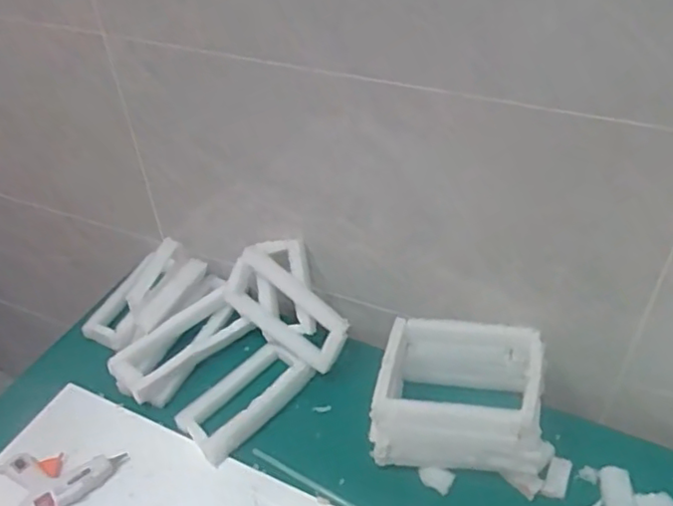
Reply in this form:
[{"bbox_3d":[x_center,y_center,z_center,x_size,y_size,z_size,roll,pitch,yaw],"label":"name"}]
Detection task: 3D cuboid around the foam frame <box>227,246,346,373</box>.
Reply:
[{"bbox_3d":[-0.080,0.092,0.976,0.211,0.102,0.031,35,20,19],"label":"foam frame"}]

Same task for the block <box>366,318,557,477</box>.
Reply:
[{"bbox_3d":[0.176,0.194,0.885,0.233,0.126,0.202,4,42,8],"label":"block"}]

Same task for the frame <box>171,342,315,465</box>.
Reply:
[{"bbox_3d":[-0.139,0.212,0.938,0.098,0.030,0.190,31,52,32],"label":"frame"}]

